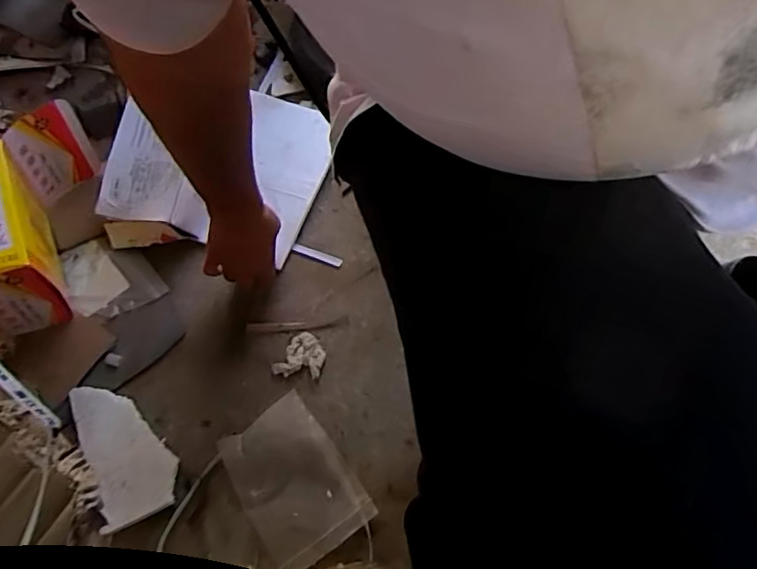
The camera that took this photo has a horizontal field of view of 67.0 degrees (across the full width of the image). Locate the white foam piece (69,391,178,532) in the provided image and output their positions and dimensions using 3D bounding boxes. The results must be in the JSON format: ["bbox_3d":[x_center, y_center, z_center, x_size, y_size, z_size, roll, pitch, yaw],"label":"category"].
[{"bbox_3d":[-0.293,0.184,0.658,0.085,0.016,0.171,-24,64,-13],"label":"white foam piece"}]

